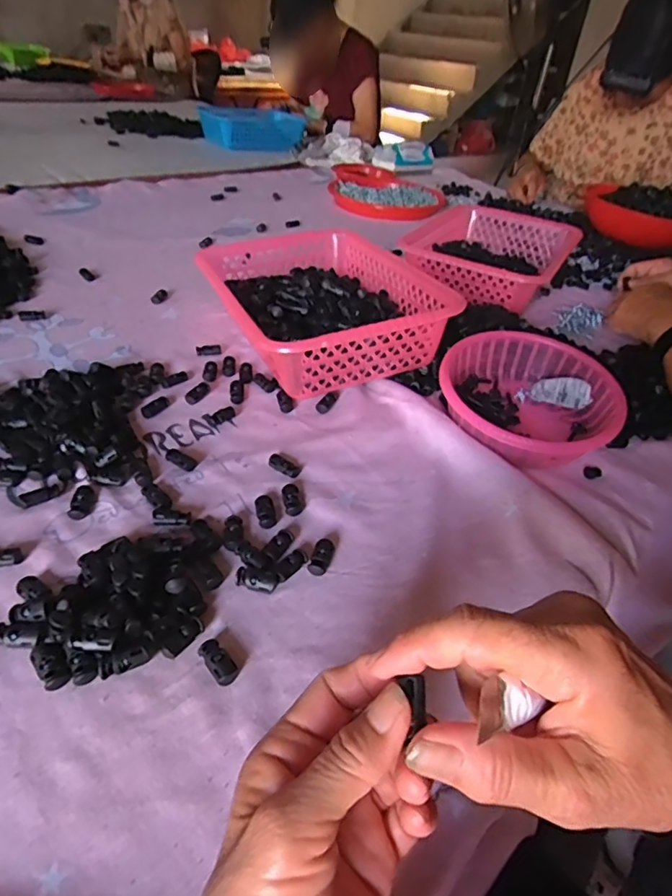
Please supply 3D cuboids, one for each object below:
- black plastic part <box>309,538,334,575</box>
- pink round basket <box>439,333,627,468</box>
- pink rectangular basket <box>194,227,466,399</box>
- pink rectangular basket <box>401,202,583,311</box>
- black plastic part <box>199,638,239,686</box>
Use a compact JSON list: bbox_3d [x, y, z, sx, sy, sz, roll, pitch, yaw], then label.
[{"bbox_3d":[-0.010,0.079,0.390,0.013,0.009,0.028,14,38,8],"label":"black plastic part"},{"bbox_3d":[0.184,-0.047,0.534,0.164,0.062,0.156,3,38,-6],"label":"pink round basket"},{"bbox_3d":[-0.026,-0.166,0.620,0.208,0.098,0.284,-12,42,-23],"label":"pink rectangular basket"},{"bbox_3d":[0.237,-0.294,0.833,0.210,0.069,0.279,25,41,22],"label":"pink rectangular basket"},{"bbox_3d":[-0.071,0.125,0.322,0.014,0.008,0.032,-23,47,-33],"label":"black plastic part"}]

